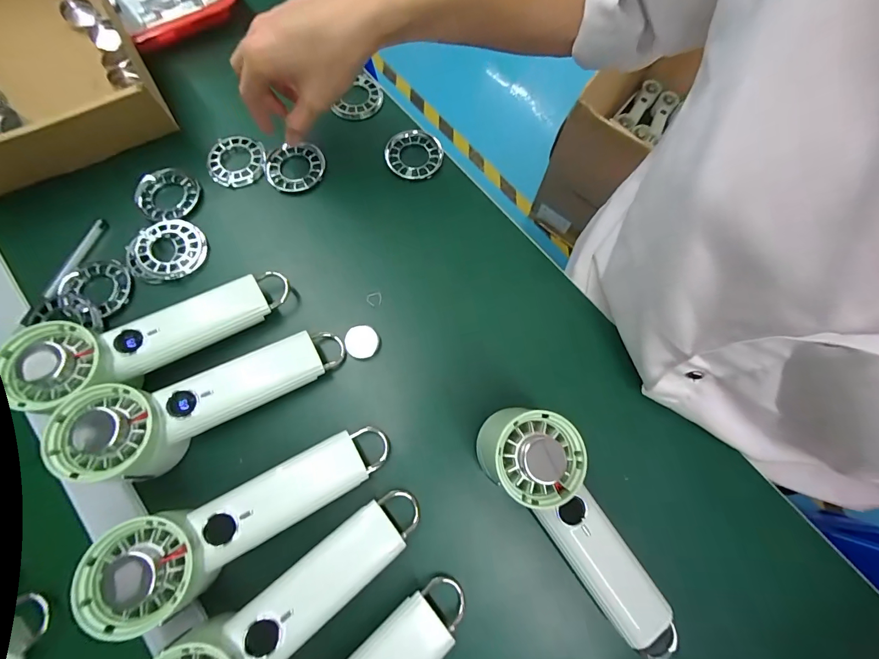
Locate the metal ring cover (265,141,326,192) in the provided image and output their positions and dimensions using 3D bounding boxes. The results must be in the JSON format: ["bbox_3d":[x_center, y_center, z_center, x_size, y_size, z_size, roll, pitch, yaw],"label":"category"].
[{"bbox_3d":[-0.147,-0.166,0.390,0.058,0.005,0.055,-11,74,-5],"label":"metal ring cover"}]

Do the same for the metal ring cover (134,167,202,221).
[{"bbox_3d":[-0.265,-0.132,0.373,0.053,0.011,0.056,39,76,10],"label":"metal ring cover"}]

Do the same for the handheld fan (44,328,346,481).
[{"bbox_3d":[-0.176,0.055,0.298,0.188,0.060,0.062,-23,75,-25],"label":"handheld fan"}]

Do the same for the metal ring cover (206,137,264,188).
[{"bbox_3d":[-0.207,-0.172,0.389,0.053,0.006,0.055,-3,73,-2],"label":"metal ring cover"}]

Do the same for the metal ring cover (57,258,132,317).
[{"bbox_3d":[-0.303,-0.039,0.341,0.055,0.010,0.048,36,76,9],"label":"metal ring cover"}]

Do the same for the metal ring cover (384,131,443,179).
[{"bbox_3d":[-0.026,-0.185,0.400,0.058,0.011,0.059,7,73,0],"label":"metal ring cover"}]

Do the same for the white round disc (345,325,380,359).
[{"bbox_3d":[-0.068,0.011,0.336,0.029,0.005,0.029,0,73,-2],"label":"white round disc"}]

